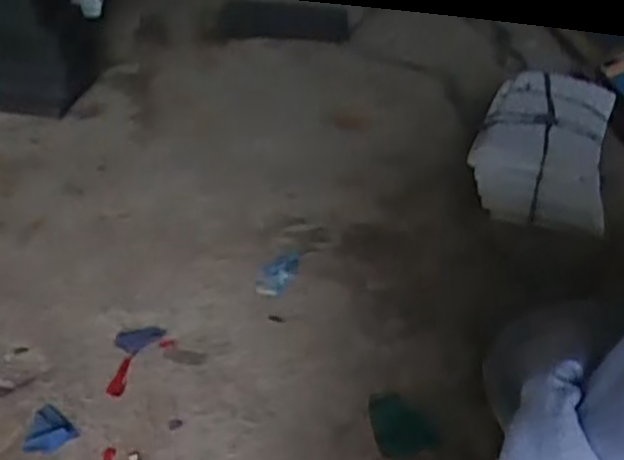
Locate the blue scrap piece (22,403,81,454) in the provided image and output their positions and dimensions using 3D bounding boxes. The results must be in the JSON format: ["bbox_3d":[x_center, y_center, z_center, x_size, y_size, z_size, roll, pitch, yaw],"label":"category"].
[{"bbox_3d":[-0.245,0.184,0.725,0.046,0.006,0.046,28,40,32],"label":"blue scrap piece"}]

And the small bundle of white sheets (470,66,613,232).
[{"bbox_3d":[0.346,-0.133,1.184,0.181,0.110,0.331,12,34,12],"label":"small bundle of white sheets"}]

